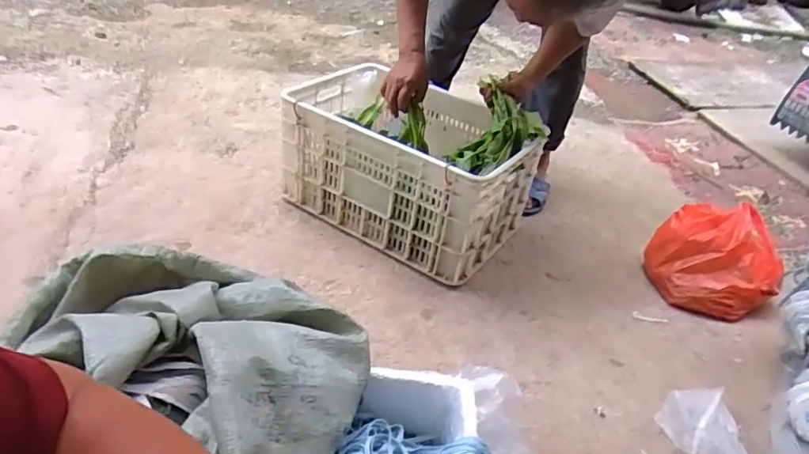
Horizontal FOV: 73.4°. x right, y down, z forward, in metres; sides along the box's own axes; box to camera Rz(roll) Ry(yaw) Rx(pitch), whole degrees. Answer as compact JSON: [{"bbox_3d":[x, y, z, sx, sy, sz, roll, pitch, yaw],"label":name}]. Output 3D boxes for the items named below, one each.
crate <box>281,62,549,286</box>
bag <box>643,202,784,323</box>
[{"bbox_3d":[0.007,-0.170,1.451,0.613,0.298,0.396,25,40,22],"label":"crate"},{"bbox_3d":[0.777,0.085,1.375,0.264,0.197,0.269,-15,42,-26],"label":"bag"}]

